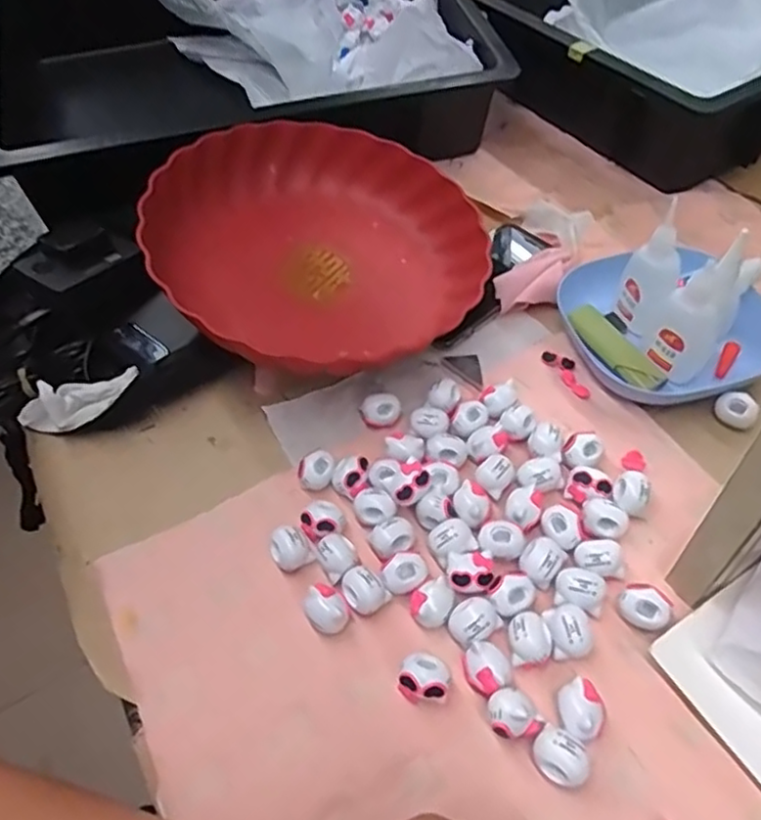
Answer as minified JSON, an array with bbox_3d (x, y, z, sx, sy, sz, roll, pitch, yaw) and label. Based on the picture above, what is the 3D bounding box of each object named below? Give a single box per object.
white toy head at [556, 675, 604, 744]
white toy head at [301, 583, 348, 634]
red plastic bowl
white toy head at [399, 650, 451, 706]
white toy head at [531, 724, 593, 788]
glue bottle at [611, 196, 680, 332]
[{"bbox_3d":[0.097,0.145,0.319,0.021,0.016,0.024,-32,56,-19],"label":"white toy head"},{"bbox_3d":[-0.029,0.109,0.360,0.020,0.021,0.022,-2,51,3],"label":"white toy head"},{"bbox_3d":[-0.053,-0.141,0.504,0.225,0.073,0.217,-2,51,3],"label":"red plastic bowl"},{"bbox_3d":[0.023,0.136,0.335,0.024,0.018,0.023,-2,51,3],"label":"white toy head"},{"bbox_3d":[0.085,0.161,0.307,0.026,0.017,0.023,30,59,25],"label":"white toy head"},{"bbox_3d":[0.190,-0.097,0.460,0.022,0.085,0.034,-25,54,-14],"label":"glue bottle"}]

